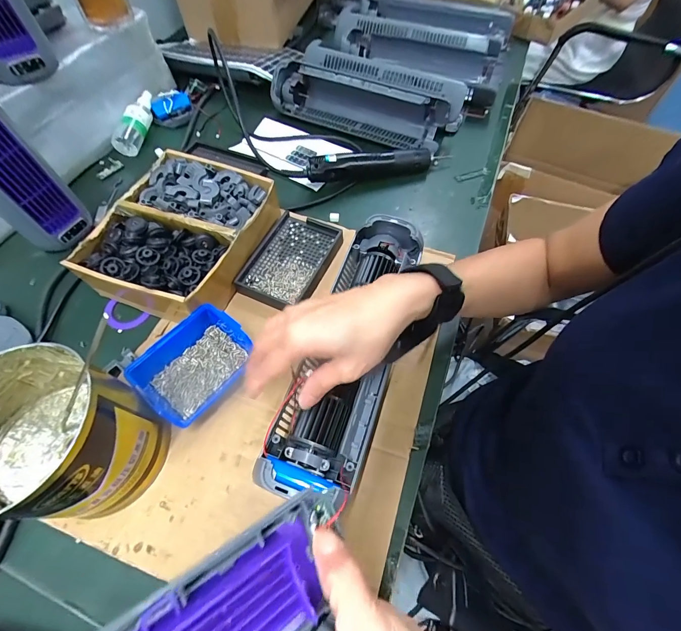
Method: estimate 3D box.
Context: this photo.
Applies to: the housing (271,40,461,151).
[{"bbox_3d":[0.051,-0.398,0.618,0.334,0.077,0.164,16,61,9],"label":"housing"}]

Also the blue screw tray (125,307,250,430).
[{"bbox_3d":[-0.153,0.052,0.360,0.086,0.044,0.111,33,65,18],"label":"blue screw tray"}]

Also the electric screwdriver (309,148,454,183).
[{"bbox_3d":[0.061,-0.241,0.540,0.231,0.044,0.029,-14,61,-8],"label":"electric screwdriver"}]

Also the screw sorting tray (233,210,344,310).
[{"bbox_3d":[-0.067,-0.075,0.450,0.091,0.024,0.143,24,62,13],"label":"screw sorting tray"}]

